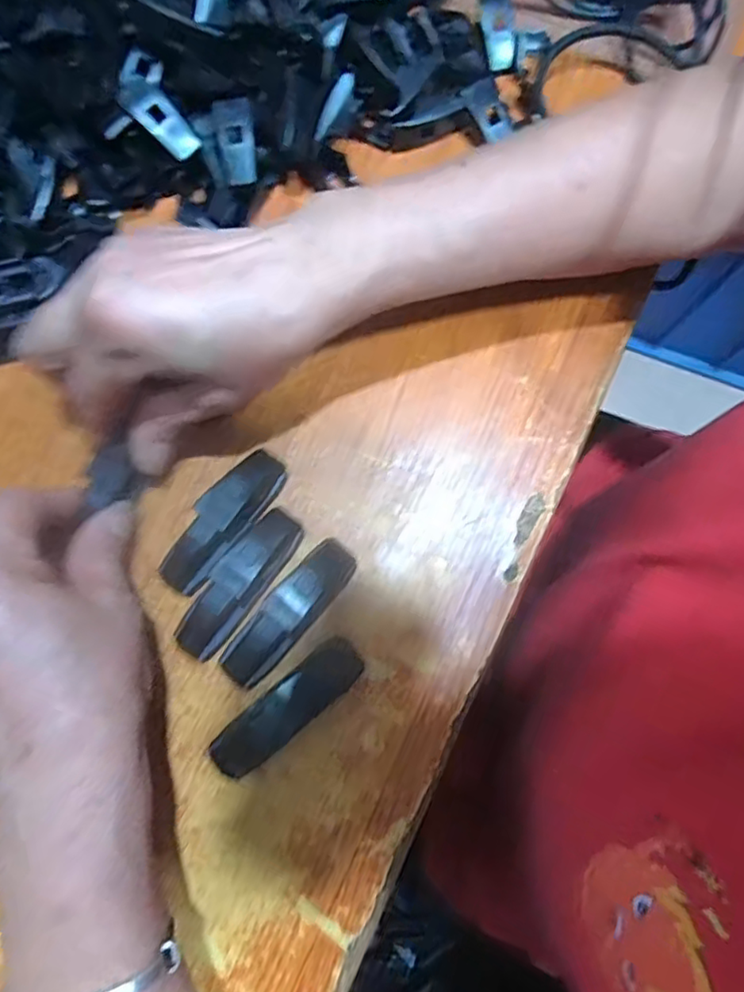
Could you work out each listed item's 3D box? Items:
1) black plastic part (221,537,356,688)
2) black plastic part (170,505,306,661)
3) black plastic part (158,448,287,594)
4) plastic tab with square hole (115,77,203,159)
[{"bbox_3d":[-0.036,0.051,0.267,0.020,0.022,0.073,41,82,9],"label":"black plastic part"},{"bbox_3d":[-0.059,0.039,0.269,0.022,0.023,0.073,35,81,8],"label":"black plastic part"},{"bbox_3d":[-0.067,0.012,0.274,0.023,0.025,0.073,40,82,9],"label":"black plastic part"},{"bbox_3d":[-0.104,-0.185,0.300,0.045,0.004,0.018,45,82,-7],"label":"plastic tab with square hole"}]

